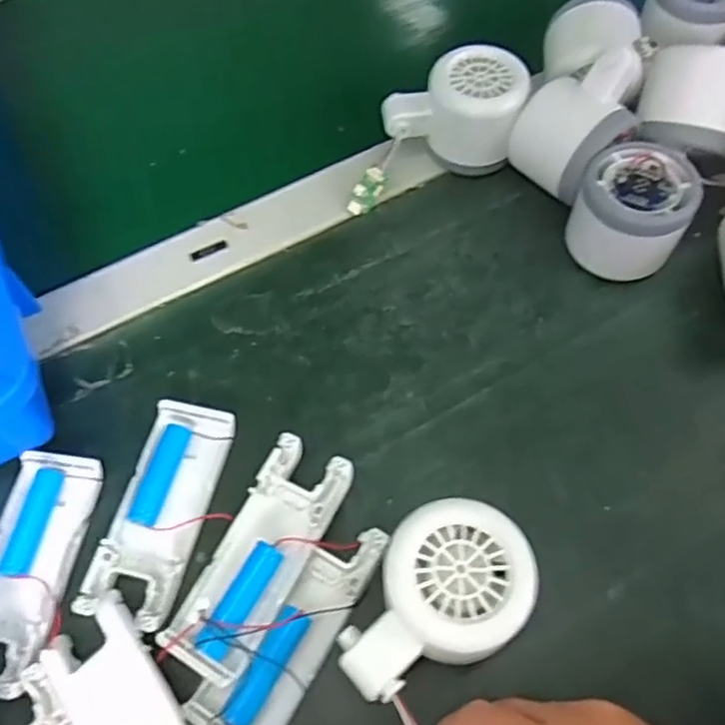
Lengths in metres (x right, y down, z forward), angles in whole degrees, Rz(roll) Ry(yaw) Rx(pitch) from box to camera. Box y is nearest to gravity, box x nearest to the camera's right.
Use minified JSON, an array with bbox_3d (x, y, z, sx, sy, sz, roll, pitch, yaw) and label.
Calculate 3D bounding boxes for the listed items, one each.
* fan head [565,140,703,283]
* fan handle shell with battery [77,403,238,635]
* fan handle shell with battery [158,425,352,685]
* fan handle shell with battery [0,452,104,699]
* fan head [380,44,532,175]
[{"bbox_3d":[0.148,-0.082,0.369,0.057,0.055,0.059,-1,61,1],"label":"fan head"},{"bbox_3d":[-0.095,0.069,0.316,0.042,0.011,0.103,12,61,8],"label":"fan handle shell with battery"},{"bbox_3d":[-0.045,0.085,0.296,0.040,0.025,0.103,25,64,15],"label":"fan handle shell with battery"},{"bbox_3d":[-0.154,0.089,0.297,0.043,0.019,0.103,2,61,2],"label":"fan handle shell with battery"},{"bbox_3d":[0.055,-0.152,0.403,0.079,0.056,0.048,5,61,4],"label":"fan head"}]

